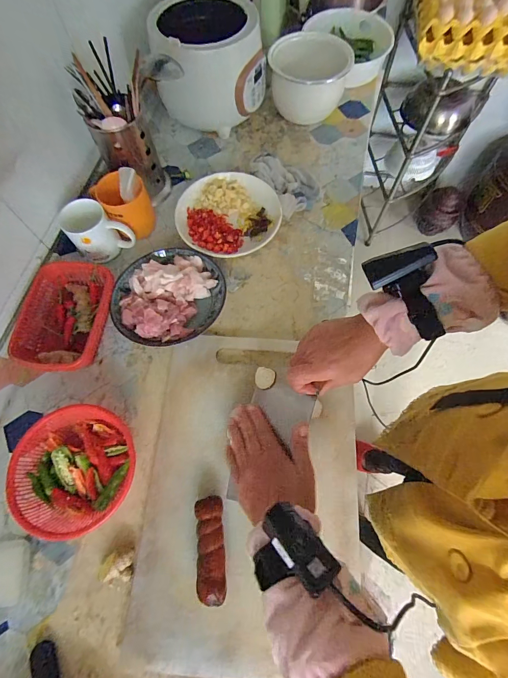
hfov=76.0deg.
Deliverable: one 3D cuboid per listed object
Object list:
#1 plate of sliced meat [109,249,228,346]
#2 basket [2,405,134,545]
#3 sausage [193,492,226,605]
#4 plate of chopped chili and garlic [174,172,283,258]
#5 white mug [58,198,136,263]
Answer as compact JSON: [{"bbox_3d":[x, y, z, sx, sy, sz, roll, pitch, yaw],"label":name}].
[{"bbox_3d":[-0.151,-0.075,0.571,0.185,0.058,0.188,-1,67,2],"label":"plate of sliced meat"},{"bbox_3d":[-0.262,0.189,0.470,0.167,0.051,0.162,-1,67,2],"label":"basket"},{"bbox_3d":[-0.056,0.276,0.433,0.035,0.042,0.118,-6,67,-1],"label":"sausage"},{"bbox_3d":[-0.052,-0.246,0.649,0.197,0.040,0.190,-1,67,2],"label":"plate of chopped chili and garlic"},{"bbox_3d":[-0.282,-0.197,0.594,0.101,0.086,0.068,-25,69,-9],"label":"white mug"}]

